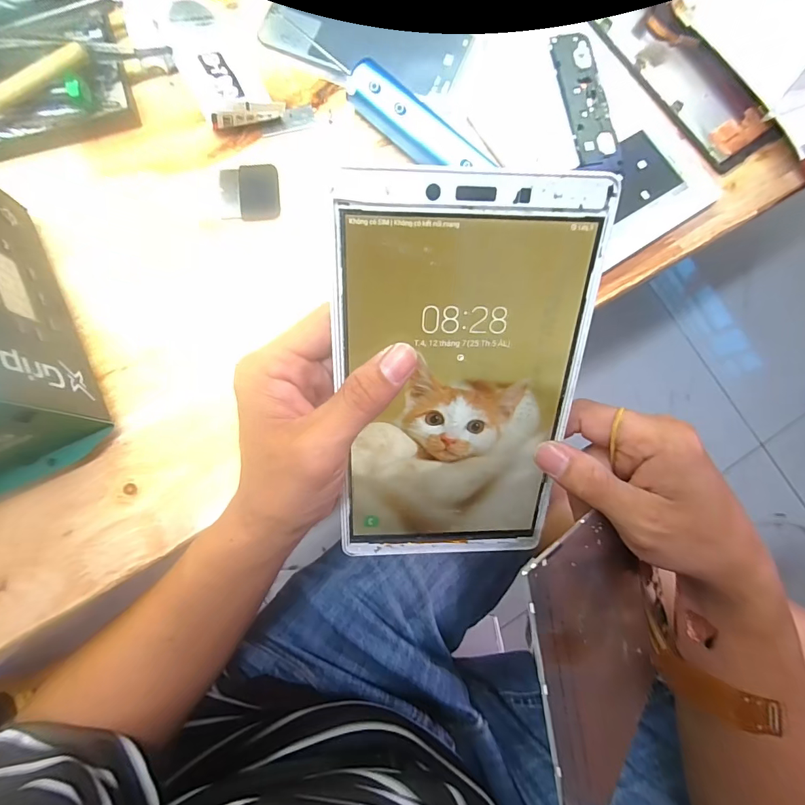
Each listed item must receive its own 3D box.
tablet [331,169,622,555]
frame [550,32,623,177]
[{"bbox_3d":[0.028,-0.001,0.209,0.117,0.004,0.200,-1,116,-5],"label":"tablet"},{"bbox_3d":[0.131,-0.214,0.297,0.030,0.006,0.108,-11,82,-4],"label":"frame"}]

